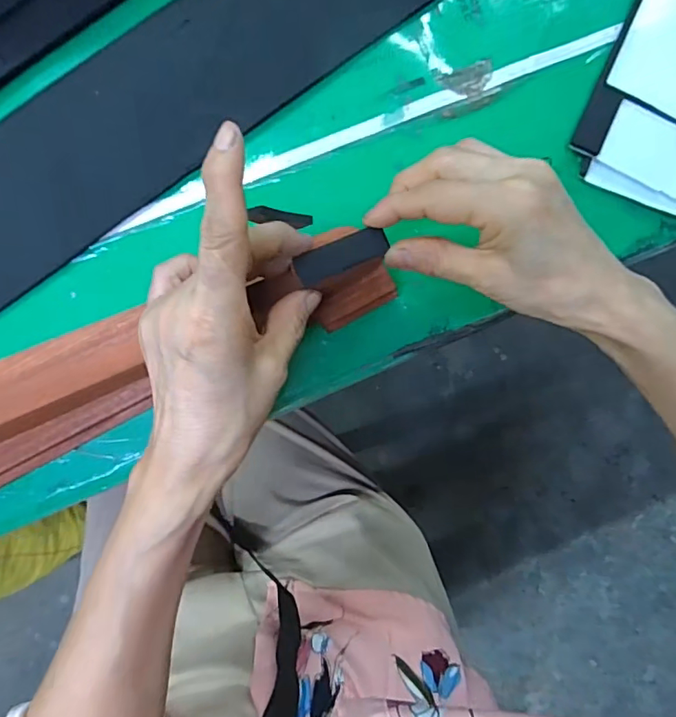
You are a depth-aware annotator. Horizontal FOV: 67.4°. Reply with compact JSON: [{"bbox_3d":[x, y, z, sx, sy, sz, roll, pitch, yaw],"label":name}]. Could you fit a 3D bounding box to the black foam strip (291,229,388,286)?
[{"bbox_3d":[0.003,-0.053,0.258,0.049,0.005,0.015,-24,93,-9],"label":"black foam strip"}]

